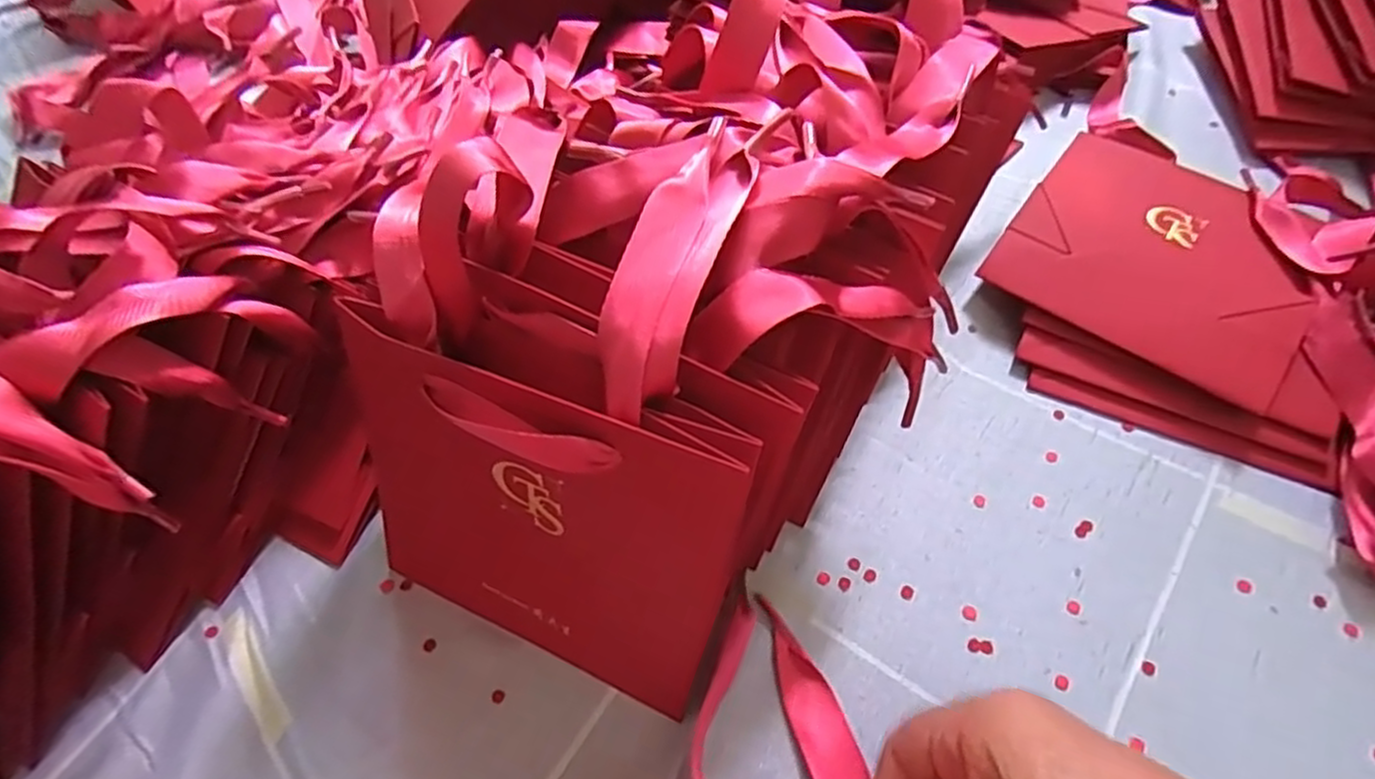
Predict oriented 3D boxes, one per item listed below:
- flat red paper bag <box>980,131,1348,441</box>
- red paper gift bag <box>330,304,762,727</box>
[{"bbox_3d":[0.257,-0.068,0.362,0.160,0.014,0.140,33,63,20],"label":"flat red paper bag"},{"bbox_3d":[-0.051,0.044,0.244,0.135,0.134,0.056,19,59,14],"label":"red paper gift bag"}]

